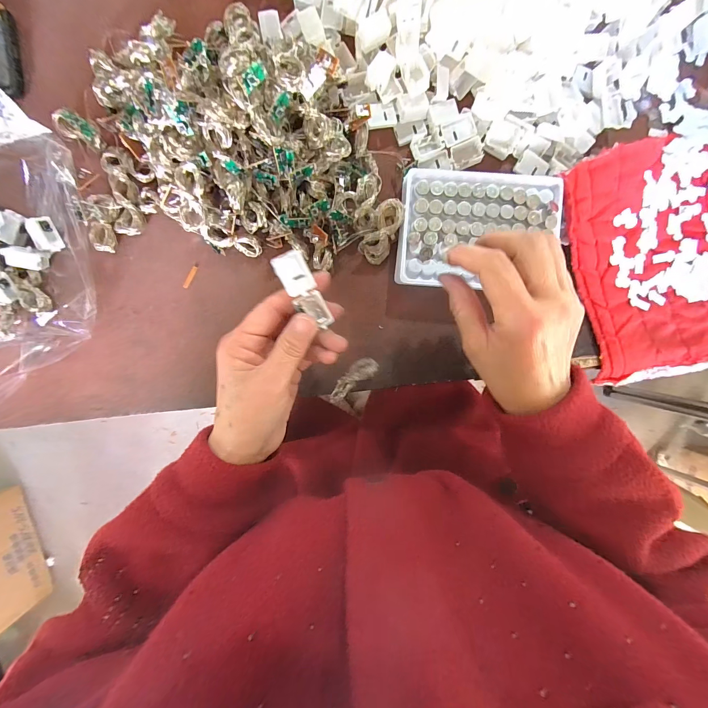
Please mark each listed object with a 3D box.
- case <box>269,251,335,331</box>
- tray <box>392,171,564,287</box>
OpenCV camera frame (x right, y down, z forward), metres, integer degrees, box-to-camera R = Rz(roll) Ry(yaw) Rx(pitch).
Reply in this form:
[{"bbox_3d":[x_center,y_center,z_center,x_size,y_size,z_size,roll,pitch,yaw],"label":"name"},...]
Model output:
[{"bbox_3d":[-0.035,-0.045,0.228,0.021,0.009,0.054,-31,111,3],"label":"case"},{"bbox_3d":[0.105,-0.106,0.273,0.132,0.012,0.096,3,94,1],"label":"tray"}]

